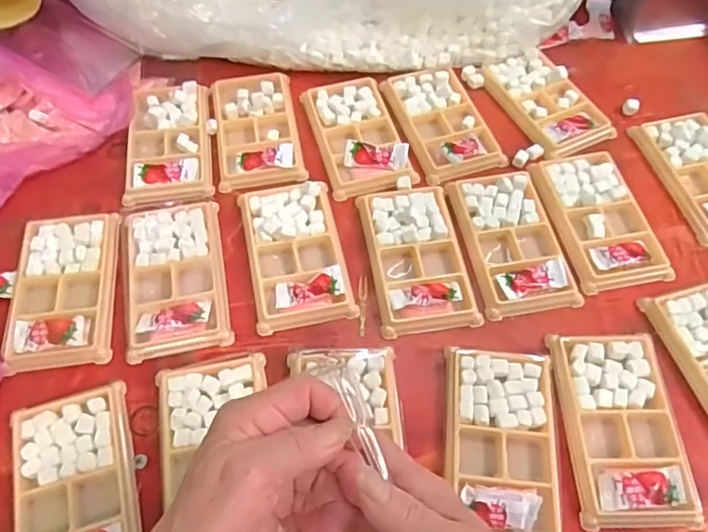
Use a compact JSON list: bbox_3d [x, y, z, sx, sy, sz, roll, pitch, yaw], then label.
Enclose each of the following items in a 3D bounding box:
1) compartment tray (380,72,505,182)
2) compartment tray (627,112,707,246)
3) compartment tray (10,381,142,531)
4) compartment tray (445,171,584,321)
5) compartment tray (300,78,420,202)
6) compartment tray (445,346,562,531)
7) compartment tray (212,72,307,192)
[{"bbox_3d":[0.085,-0.142,0.559,0.075,0.018,0.132,-17,61,-9],"label":"compartment tray"},{"bbox_3d":[0.321,-0.085,0.527,0.074,0.013,0.134,-12,60,-6],"label":"compartment tray"},{"bbox_3d":[-0.188,0.152,0.388,0.076,0.011,0.135,-15,61,-8],"label":"compartment tray"},{"bbox_3d":[0.135,-0.022,0.493,0.078,0.017,0.134,-9,60,-5],"label":"compartment tray"},{"bbox_3d":[0.003,-0.128,0.551,0.076,0.019,0.135,-14,61,-7],"label":"compartment tray"},{"bbox_3d":[0.105,0.124,0.404,0.077,0.012,0.132,4,60,3],"label":"compartment tray"},{"bbox_3d":[-0.095,-0.135,0.556,0.076,0.017,0.137,-9,60,-4],"label":"compartment tray"}]

